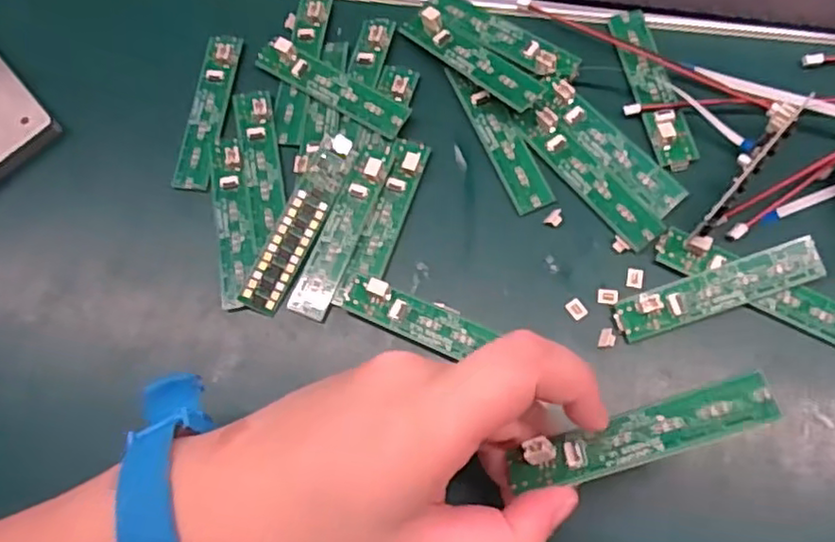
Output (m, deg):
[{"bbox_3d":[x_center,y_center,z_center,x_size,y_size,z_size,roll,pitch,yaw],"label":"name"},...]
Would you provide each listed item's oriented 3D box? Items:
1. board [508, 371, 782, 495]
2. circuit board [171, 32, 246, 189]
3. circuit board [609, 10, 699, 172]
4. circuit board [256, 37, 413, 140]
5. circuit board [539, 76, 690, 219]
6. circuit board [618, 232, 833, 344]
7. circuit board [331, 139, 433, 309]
[{"bbox_3d":[0.067,0.052,0.202,0.080,0.007,0.016,-23,69,16],"label":"board"},{"bbox_3d":[-0.101,-0.077,0.316,0.017,0.004,0.079,8,78,4],"label":"circuit board"},{"bbox_3d":[0.108,-0.086,0.299,0.016,0.008,0.083,-12,70,1],"label":"circuit board"},{"bbox_3d":[-0.041,-0.089,0.309,0.081,0.006,0.018,31,76,15],"label":"circuit board"},{"bbox_3d":[0.085,-0.058,0.292,0.018,0.009,0.080,-41,72,-9],"label":"circuit board"},{"bbox_3d":[0.123,0.008,0.267,0.084,0.009,0.017,-18,70,-1],"label":"circuit board"},{"bbox_3d":[-0.014,-0.022,0.291,0.016,0.007,0.080,20,78,2],"label":"circuit board"}]

